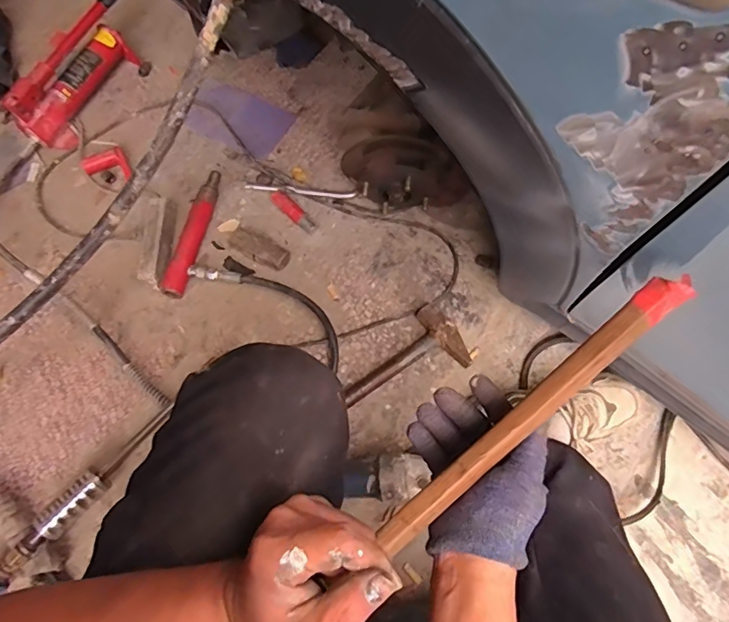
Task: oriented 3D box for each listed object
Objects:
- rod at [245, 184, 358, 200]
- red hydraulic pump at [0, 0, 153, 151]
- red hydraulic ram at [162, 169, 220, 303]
[{"bbox_3d":[-0.124,-0.236,0.982,0.218,0.009,0.020,6,68,3],"label":"rod"},{"bbox_3d":[-0.577,-0.520,1.051,0.095,0.134,0.388,23,70,10],"label":"red hydraulic pump"},{"bbox_3d":[-0.320,-0.155,0.932,0.040,0.051,0.272,10,68,5],"label":"red hydraulic ram"}]

